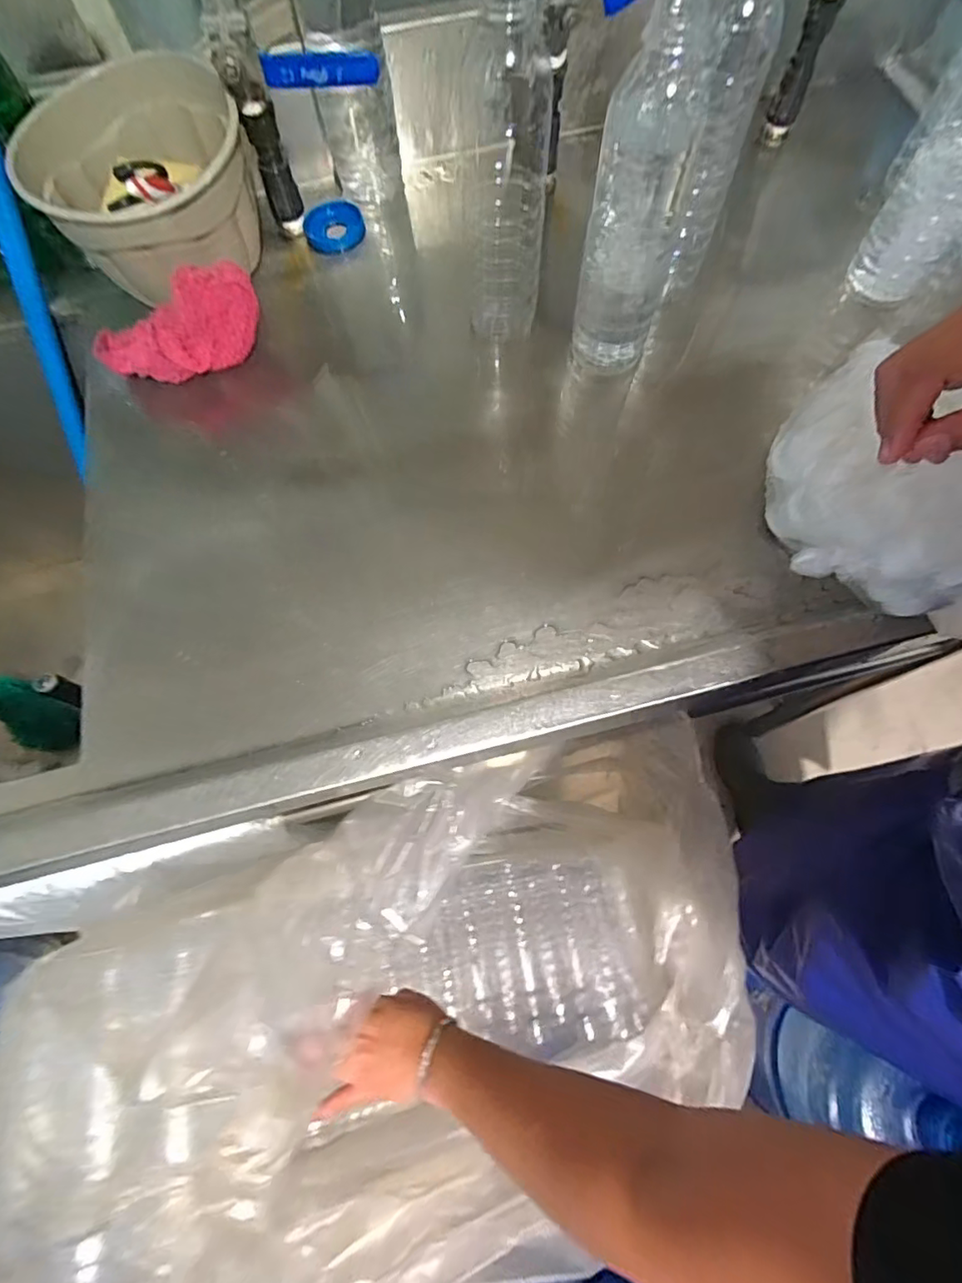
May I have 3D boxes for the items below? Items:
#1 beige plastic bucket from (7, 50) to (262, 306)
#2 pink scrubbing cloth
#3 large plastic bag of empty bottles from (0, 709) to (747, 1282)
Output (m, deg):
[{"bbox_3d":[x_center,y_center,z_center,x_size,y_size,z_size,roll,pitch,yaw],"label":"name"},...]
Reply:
[{"bbox_3d":[-0.268,-0.369,0.449,0.161,0.098,0.164,-1,69,1],"label":"beige plastic bucket"},{"bbox_3d":[-0.244,-0.252,0.441,0.132,0.051,0.045,-23,70,-7],"label":"pink scrubbing cloth"},{"bbox_3d":[-0.052,0.343,0.532,0.629,0.398,0.349,-23,71,-6],"label":"large plastic bag of empty bottles"}]

